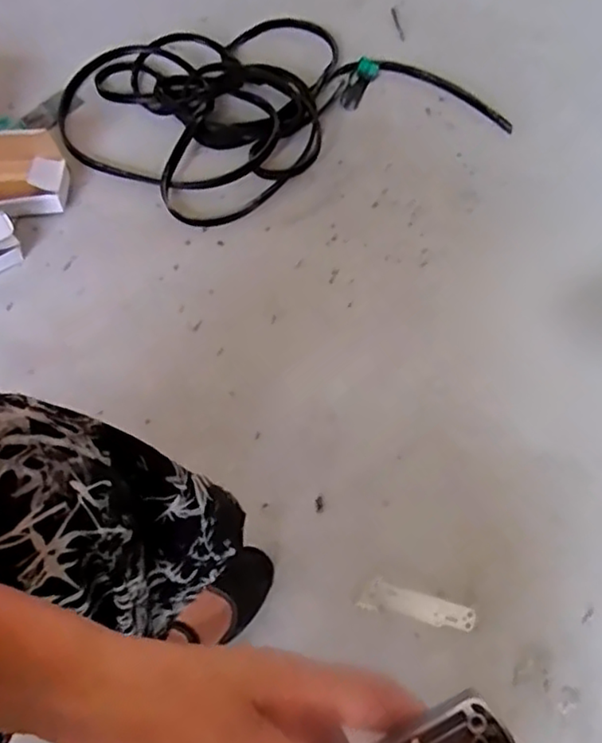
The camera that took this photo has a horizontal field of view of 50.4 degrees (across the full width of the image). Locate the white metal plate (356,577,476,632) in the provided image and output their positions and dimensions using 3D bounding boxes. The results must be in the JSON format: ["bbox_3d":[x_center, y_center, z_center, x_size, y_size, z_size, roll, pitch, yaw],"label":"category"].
[{"bbox_3d":[0.139,0.283,0.768,0.136,0.008,0.035,13,59,6],"label":"white metal plate"}]

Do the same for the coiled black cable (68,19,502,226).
[{"bbox_3d":[-0.050,-0.547,1.257,0.803,0.052,0.515,-21,62,-14],"label":"coiled black cable"}]

